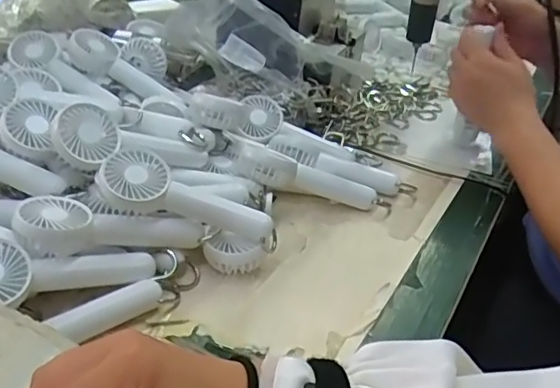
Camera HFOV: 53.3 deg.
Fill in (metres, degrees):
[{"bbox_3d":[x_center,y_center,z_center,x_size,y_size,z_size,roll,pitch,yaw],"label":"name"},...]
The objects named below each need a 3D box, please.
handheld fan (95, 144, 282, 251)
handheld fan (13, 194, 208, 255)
[{"bbox_3d":[-0.075,0.010,0.474,0.159,0.032,0.050,23,34,-7],"label":"handheld fan"},{"bbox_3d":[-0.137,0.025,0.460,0.144,0.027,0.049,7,31,-27],"label":"handheld fan"}]

